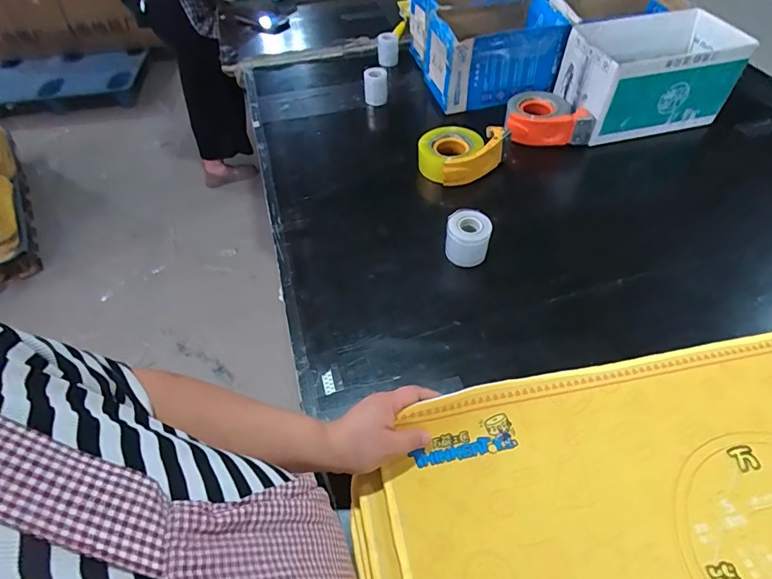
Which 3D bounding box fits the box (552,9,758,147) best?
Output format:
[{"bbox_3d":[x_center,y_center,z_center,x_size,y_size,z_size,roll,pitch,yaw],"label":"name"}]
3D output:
[{"bbox_3d":[0.538,-0.439,0.908,0.326,0.150,0.186,-13,52,-8],"label":"box"}]

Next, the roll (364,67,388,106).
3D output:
[{"bbox_3d":[-0.023,-0.449,0.981,0.051,0.069,0.041,-4,51,-1],"label":"roll"}]

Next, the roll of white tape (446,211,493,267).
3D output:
[{"bbox_3d":[0.128,-0.078,0.705,0.065,0.073,0.056,3,52,3],"label":"roll of white tape"}]

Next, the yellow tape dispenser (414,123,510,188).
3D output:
[{"bbox_3d":[0.147,-0.261,0.849,0.171,0.069,0.113,-13,53,-10],"label":"yellow tape dispenser"}]

